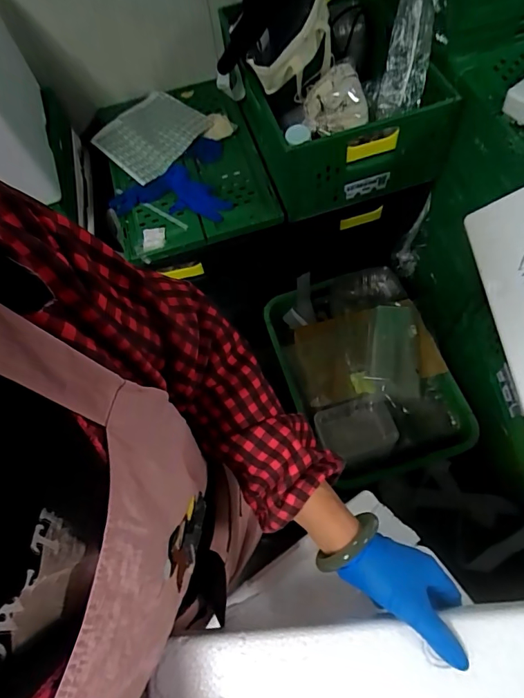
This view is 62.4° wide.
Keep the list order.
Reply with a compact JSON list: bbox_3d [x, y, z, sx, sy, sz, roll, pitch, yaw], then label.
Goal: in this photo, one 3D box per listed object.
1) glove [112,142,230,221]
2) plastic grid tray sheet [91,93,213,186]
[{"bbox_3d":[-0.193,-0.359,0.996,0.271,0.044,0.139,12,66,8],"label":"glove"},{"bbox_3d":[-0.266,-0.520,1.046,0.228,0.018,0.212,42,83,21],"label":"plastic grid tray sheet"}]

